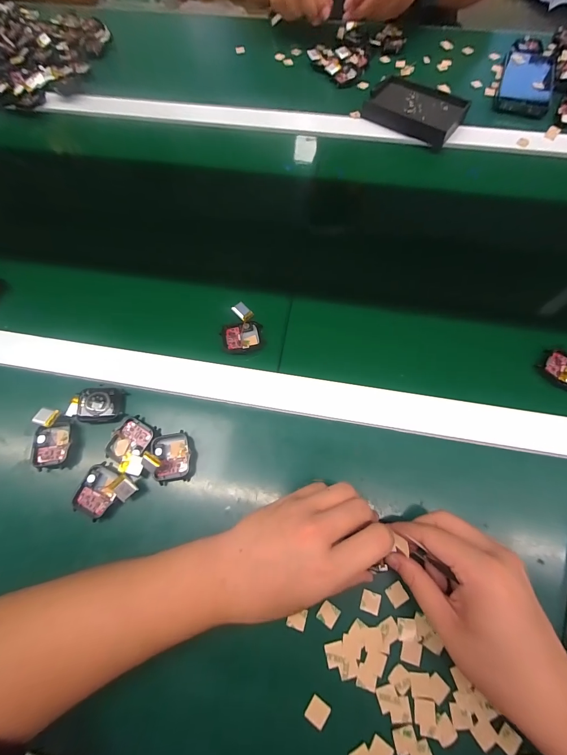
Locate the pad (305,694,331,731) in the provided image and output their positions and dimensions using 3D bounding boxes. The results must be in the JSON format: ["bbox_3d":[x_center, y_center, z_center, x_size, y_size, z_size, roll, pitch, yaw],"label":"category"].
[{"bbox_3d":[0.027,0.261,0.246,0.016,0.004,0.016,34,74,12],"label":"pad"}]

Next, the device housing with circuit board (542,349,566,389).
[{"bbox_3d":[0.300,-0.008,0.337,0.041,0.010,0.035,33,74,11],"label":"device housing with circuit board"}]

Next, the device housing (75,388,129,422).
[{"bbox_3d":[-0.188,0.028,0.326,0.045,0.016,0.035,0,70,0],"label":"device housing"}]

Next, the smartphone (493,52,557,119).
[{"bbox_3d":[0.396,-0.482,0.512,0.081,0.011,0.154,23,72,8],"label":"smartphone"}]

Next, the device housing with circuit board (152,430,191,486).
[{"bbox_3d":[-0.108,0.080,0.314,0.035,0.020,0.047,-12,71,-4],"label":"device housing with circuit board"}]

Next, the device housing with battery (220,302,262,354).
[{"bbox_3d":[-0.048,-0.053,0.356,0.044,0.021,0.055,-15,71,-5],"label":"device housing with battery"}]

